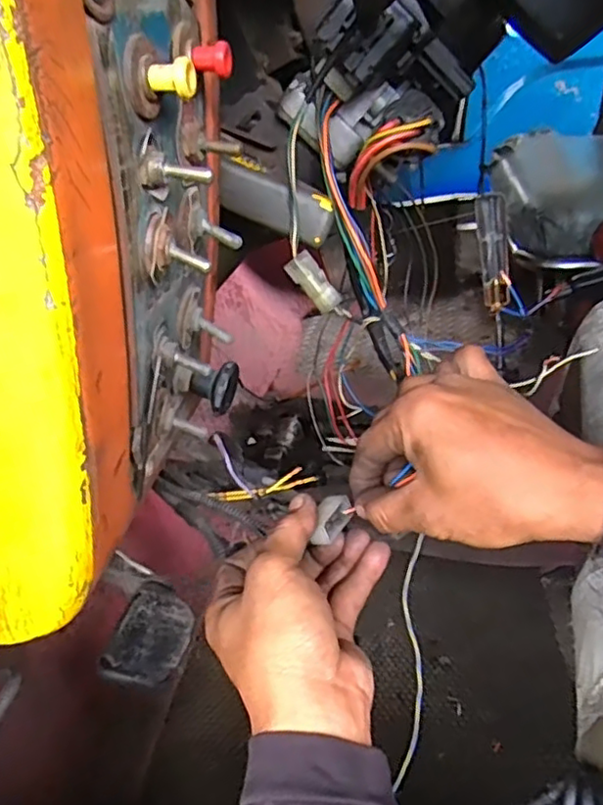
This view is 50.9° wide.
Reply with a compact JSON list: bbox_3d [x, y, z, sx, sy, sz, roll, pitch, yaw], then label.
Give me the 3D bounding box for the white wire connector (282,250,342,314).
[{"bbox_3d":[0.007,-0.067,0.352,0.016,0.035,0.009,-33,7,44],"label":"white wire connector"}]

